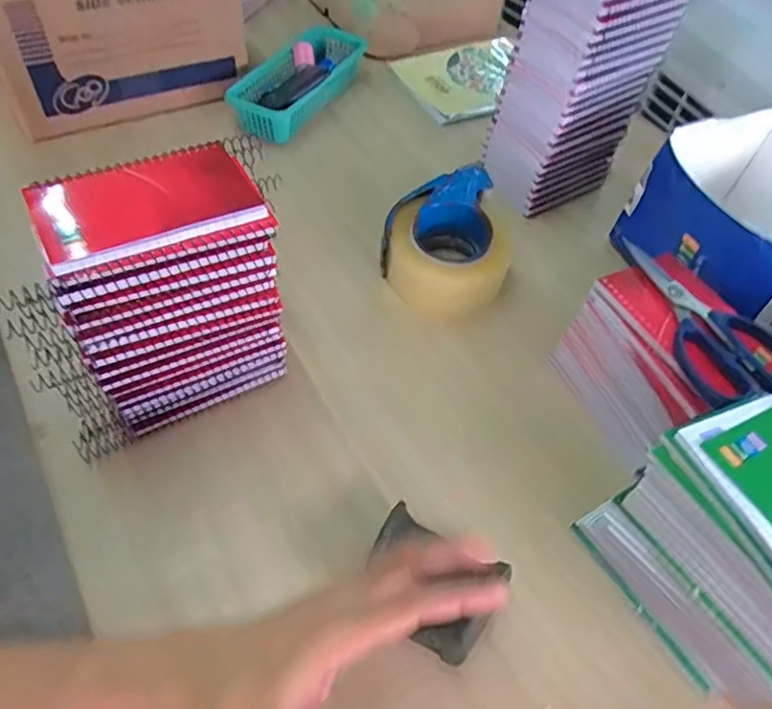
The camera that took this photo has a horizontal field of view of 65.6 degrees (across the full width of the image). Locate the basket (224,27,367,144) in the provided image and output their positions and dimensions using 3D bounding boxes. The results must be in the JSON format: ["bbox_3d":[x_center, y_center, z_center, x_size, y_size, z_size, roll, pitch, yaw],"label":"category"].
[{"bbox_3d":[-0.111,-0.348,0.765,0.103,0.051,0.236,20,53,10],"label":"basket"}]

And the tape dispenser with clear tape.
[{"bbox_3d":[0.063,-0.115,0.602,0.122,0.064,0.168,12,52,4],"label":"tape dispenser with clear tape"}]

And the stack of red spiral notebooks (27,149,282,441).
[{"bbox_3d":[-0.151,-0.044,0.431,0.134,0.181,0.087,-20,56,-20],"label":"stack of red spiral notebooks"}]

